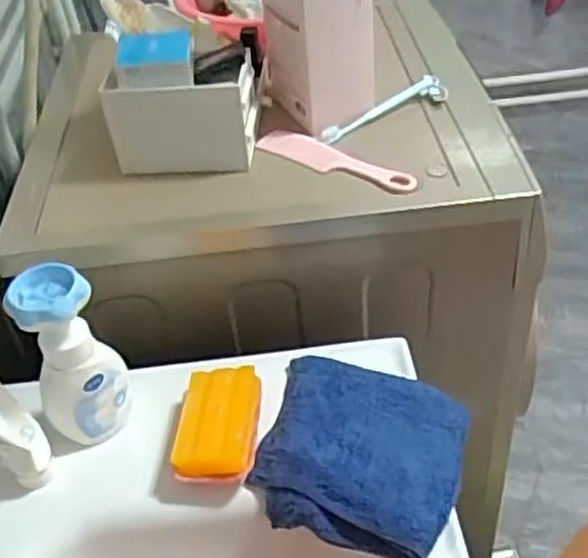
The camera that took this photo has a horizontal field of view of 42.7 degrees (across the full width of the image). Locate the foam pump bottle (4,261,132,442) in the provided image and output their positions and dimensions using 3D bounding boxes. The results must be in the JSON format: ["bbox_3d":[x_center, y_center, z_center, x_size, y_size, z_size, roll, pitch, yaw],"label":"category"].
[{"bbox_3d":[-0.210,0.075,0.719,0.084,0.183,0.055,-21,43,-16],"label":"foam pump bottle"}]

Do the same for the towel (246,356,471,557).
[{"bbox_3d":[0.063,0.163,0.720,0.189,0.032,0.180,12,44,20],"label":"towel"}]

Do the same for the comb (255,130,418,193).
[{"bbox_3d":[0.046,-0.139,0.878,0.204,0.010,0.046,25,50,31],"label":"comb"}]

